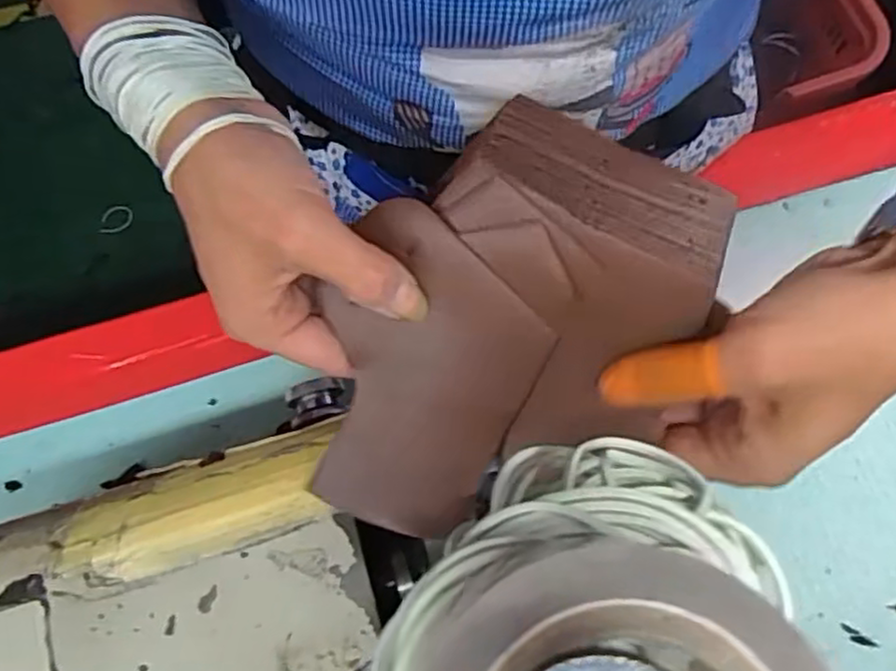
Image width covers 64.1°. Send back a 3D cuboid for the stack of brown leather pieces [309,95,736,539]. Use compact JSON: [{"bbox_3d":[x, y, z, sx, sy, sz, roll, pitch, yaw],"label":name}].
[{"bbox_3d":[0.020,0.000,0.291,0.128,0.036,0.176,27,103,10],"label":"stack of brown leather pieces"}]

